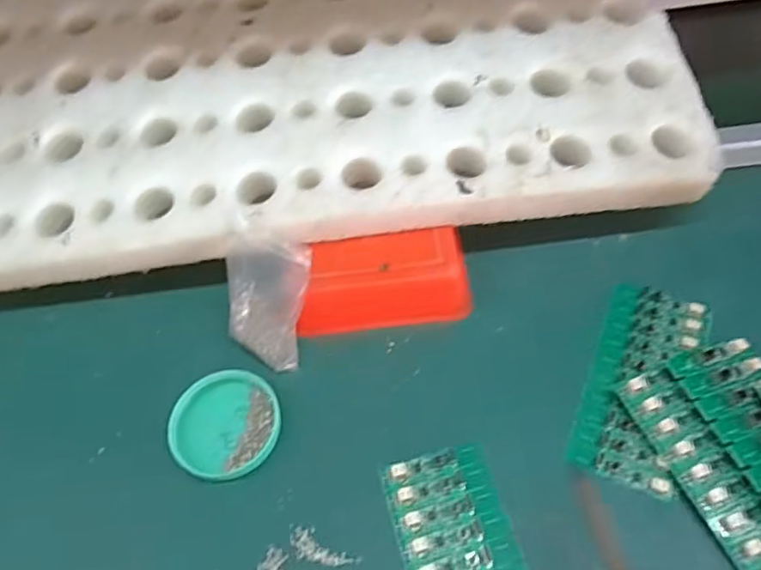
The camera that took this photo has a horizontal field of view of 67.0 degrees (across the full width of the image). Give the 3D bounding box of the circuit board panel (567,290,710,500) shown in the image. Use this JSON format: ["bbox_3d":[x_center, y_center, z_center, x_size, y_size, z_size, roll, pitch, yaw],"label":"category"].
[{"bbox_3d":[0.165,0.058,0.360,0.060,0.006,0.136,20,61,17],"label":"circuit board panel"}]

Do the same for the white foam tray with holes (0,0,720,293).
[{"bbox_3d":[-0.065,-0.203,0.454,0.543,0.021,0.387,-7,66,1],"label":"white foam tray with holes"}]

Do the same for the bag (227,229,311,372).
[{"bbox_3d":[-0.075,0.007,0.367,0.059,0.096,0.010,24,35,15],"label":"bag"}]

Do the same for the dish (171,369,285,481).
[{"bbox_3d":[-0.097,0.086,0.361,0.069,0.011,0.064,-2,57,4],"label":"dish"}]

